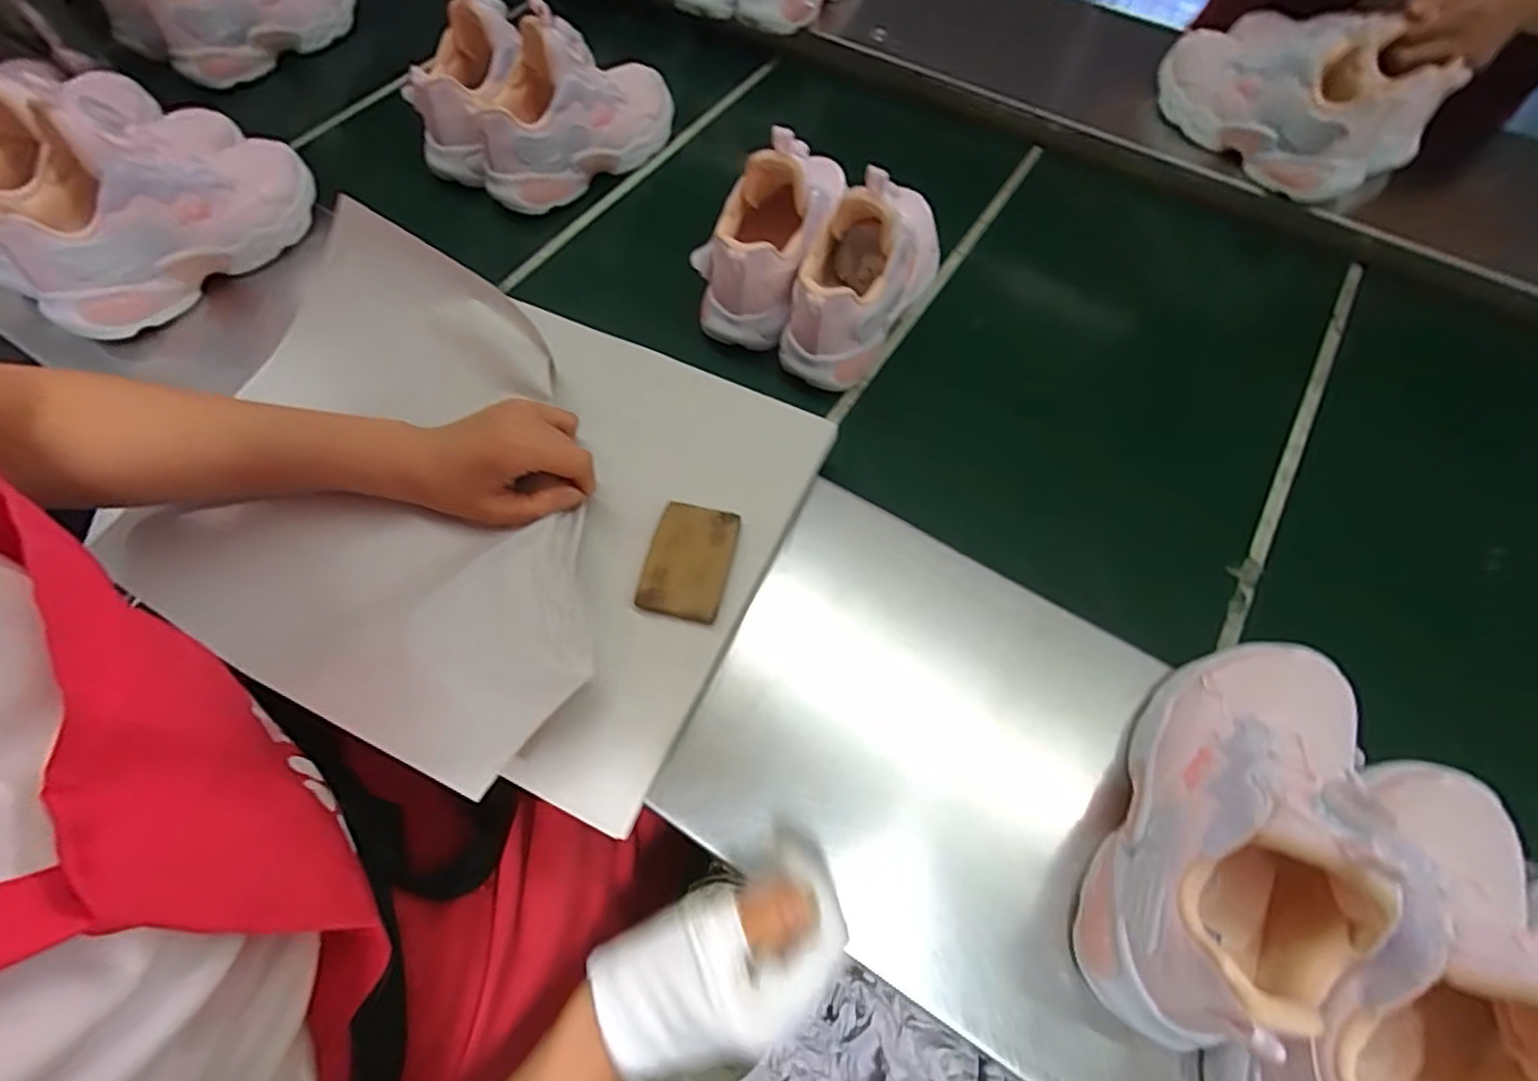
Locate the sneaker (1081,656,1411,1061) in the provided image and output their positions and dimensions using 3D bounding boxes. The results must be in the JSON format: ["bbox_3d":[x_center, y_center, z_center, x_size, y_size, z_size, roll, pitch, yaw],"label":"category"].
[{"bbox_3d":[0.226,0.129,0.303,0.074,0.101,0.200,28,66,12],"label":"sneaker"}]

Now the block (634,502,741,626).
[{"bbox_3d":[-0.049,0.012,0.401,0.050,0.012,0.072,12,64,5],"label":"block"}]

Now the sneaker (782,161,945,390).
[{"bbox_3d":[0.082,-0.231,0.514,0.086,0.111,0.200,26,66,11],"label":"sneaker"}]

